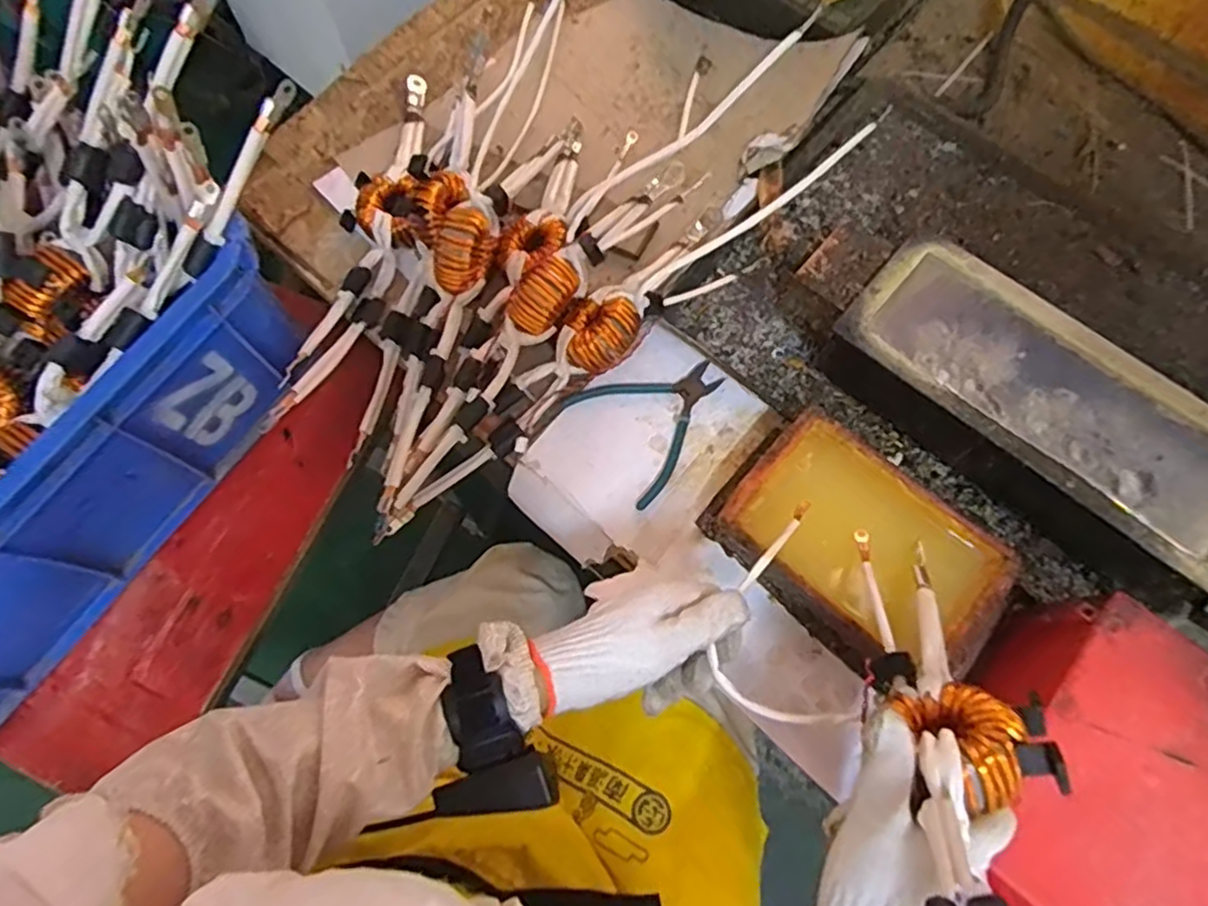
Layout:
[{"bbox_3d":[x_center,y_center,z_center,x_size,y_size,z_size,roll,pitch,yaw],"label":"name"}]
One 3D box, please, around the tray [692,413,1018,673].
[{"bbox_3d":[0.201,0.075,0.549,0.212,0.083,0.136,38,75,13],"label":"tray"}]

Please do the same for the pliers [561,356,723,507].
[{"bbox_3d":[0.054,-0.032,0.627,0.133,0.008,0.122,-30,73,-10],"label":"pliers"}]

